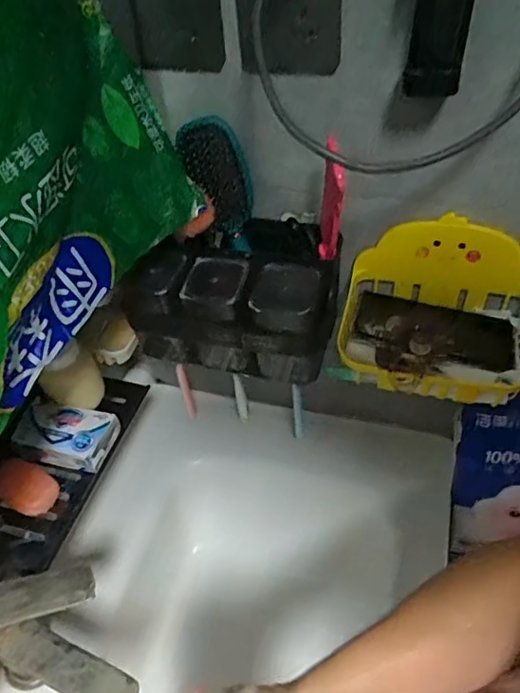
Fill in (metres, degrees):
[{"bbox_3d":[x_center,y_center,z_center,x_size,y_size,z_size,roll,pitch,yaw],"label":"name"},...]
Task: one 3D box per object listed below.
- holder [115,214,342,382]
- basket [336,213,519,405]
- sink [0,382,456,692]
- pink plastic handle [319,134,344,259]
[{"bbox_3d":[-0.030,-0.051,0.583,0.222,0.139,0.119,5,46,9],"label":"holder"},{"bbox_3d":[0.184,-0.033,0.541,0.191,0.131,0.125,11,47,15],"label":"basket"},{"bbox_3d":[-0.056,0.442,0.607,0.461,0.219,0.817,11,47,15],"label":"sink"},{"bbox_3d":[0.063,-0.126,0.470,0.018,0.164,0.011,1,68,6],"label":"pink plastic handle"}]

